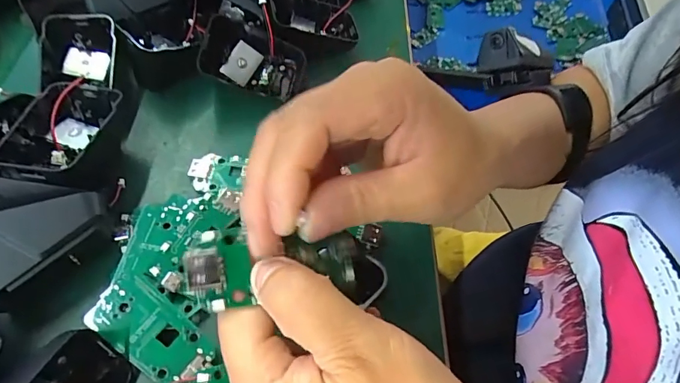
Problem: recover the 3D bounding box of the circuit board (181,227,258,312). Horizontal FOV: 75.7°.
[{"bbox_3d":[-0.043,0.027,0.155,0.024,0.004,0.027,-6,70,-36],"label":"circuit board"}]

